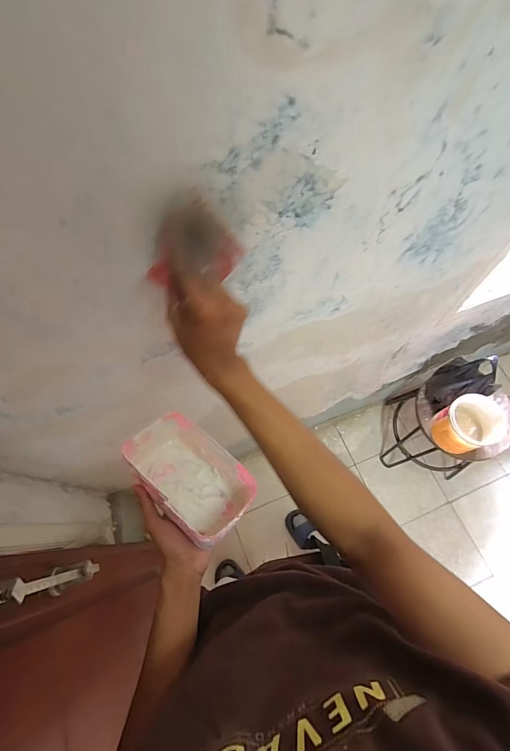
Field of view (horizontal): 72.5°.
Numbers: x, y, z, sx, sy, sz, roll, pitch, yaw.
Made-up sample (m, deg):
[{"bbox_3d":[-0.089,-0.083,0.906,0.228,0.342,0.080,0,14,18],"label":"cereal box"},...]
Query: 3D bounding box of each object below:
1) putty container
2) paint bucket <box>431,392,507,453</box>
[{"bbox_3d":[-0.098,0.148,0.518,0.190,0.088,0.117,35,72,15],"label":"putty container"},{"bbox_3d":[0.673,0.154,1.105,0.187,0.129,0.159,-15,67,-5],"label":"paint bucket"}]

